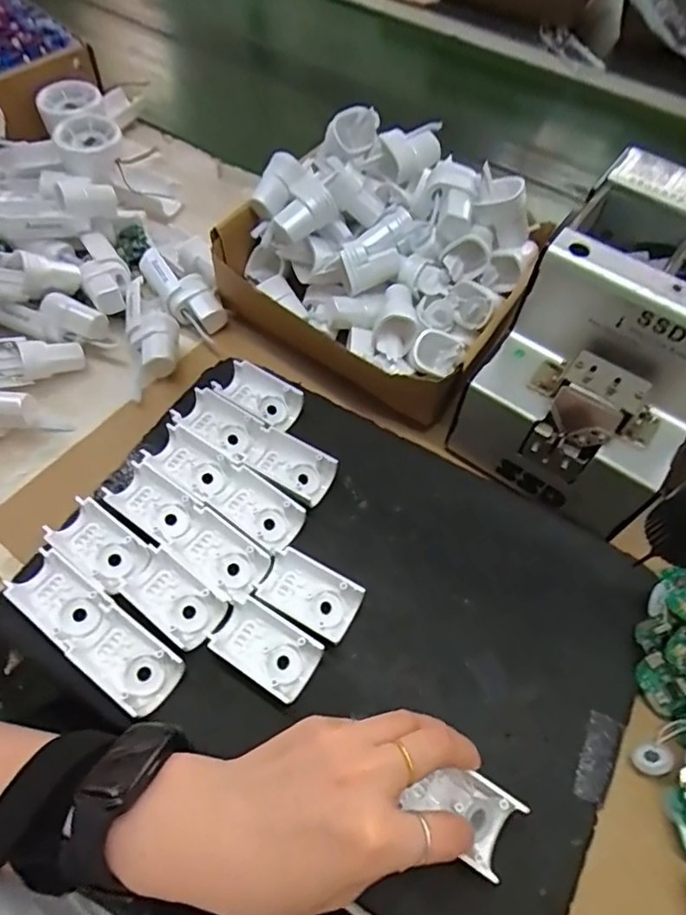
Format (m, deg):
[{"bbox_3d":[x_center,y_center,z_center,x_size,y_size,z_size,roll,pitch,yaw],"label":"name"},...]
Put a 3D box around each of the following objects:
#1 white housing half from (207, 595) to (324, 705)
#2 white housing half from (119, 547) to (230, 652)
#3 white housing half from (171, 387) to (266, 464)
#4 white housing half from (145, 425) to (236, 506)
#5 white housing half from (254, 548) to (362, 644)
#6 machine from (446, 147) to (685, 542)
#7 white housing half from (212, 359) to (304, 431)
[{"bbox_3d":[-0.043,0.106,0.317,0.056,0.017,0.036,31,62,15],"label":"white housing half"},{"bbox_3d":[-0.097,0.082,0.329,0.057,0.016,0.033,34,63,16],"label":"white housing half"},{"bbox_3d":[-0.082,-0.019,0.391,0.060,0.025,0.037,33,63,16],"label":"white housing half"},{"bbox_3d":[-0.099,0.006,0.374,0.055,0.018,0.035,35,63,16],"label":"white housing half"},{"bbox_3d":[-0.019,0.079,0.333,0.056,0.018,0.032,27,61,12],"label":"white housing half"},{"bbox_3d":[0.178,-0.072,0.370,0.127,0.140,0.183,34,63,16],"label":"machine"},{"bbox_3d":[-0.060,-0.043,0.405,0.056,0.024,0.033,32,63,15],"label":"white housing half"}]

